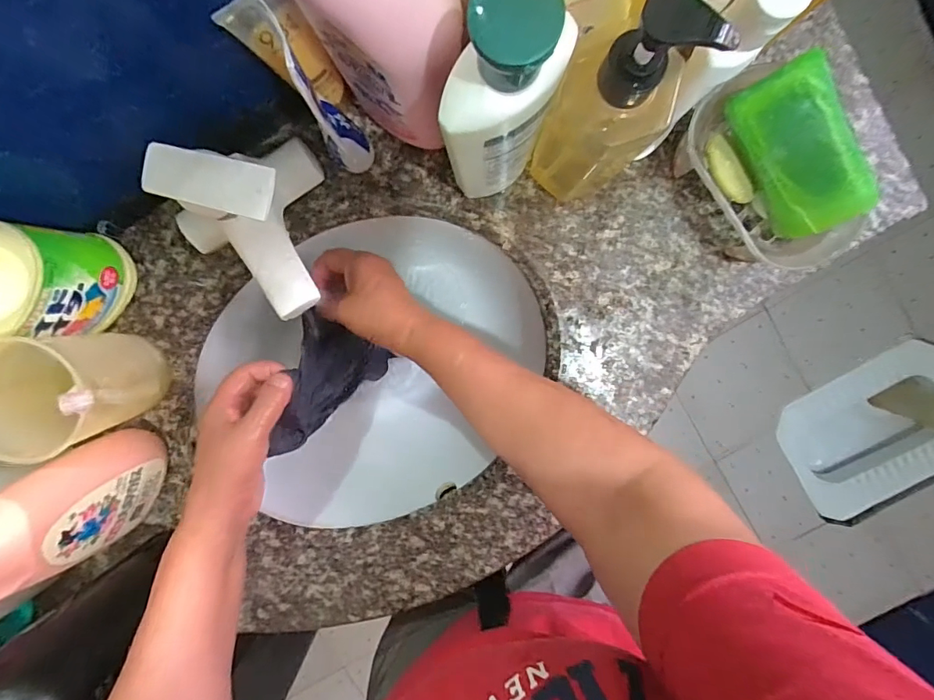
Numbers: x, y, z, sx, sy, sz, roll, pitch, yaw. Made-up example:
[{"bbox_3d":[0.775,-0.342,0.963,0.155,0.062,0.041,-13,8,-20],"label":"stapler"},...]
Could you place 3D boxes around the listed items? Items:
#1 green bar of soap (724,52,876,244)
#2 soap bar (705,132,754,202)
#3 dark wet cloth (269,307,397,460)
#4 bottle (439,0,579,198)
[{"bbox_3d":[0.245,-0.144,0.341,0.064,0.029,0.120,-20,108,43],"label":"green bar of soap"},{"bbox_3d":[0.204,-0.139,0.363,0.022,0.013,0.056,-35,94,5],"label":"soap bar"},{"bbox_3d":[-0.128,0.028,0.466,0.061,0.141,0.118,9,97,1],"label":"dark wet cloth"},{"bbox_3d":[0.019,-0.141,0.295,0.057,0.225,0.070,18,97,0],"label":"bottle"}]

